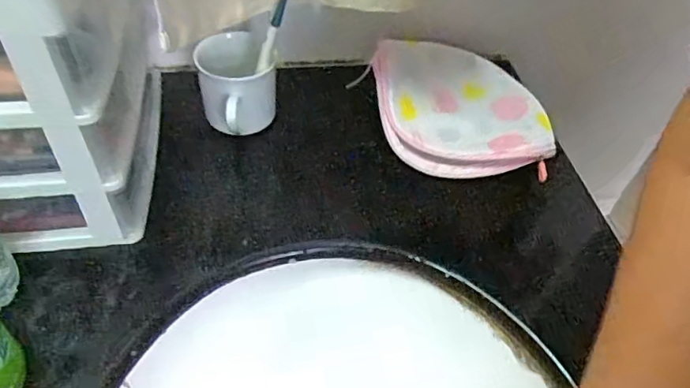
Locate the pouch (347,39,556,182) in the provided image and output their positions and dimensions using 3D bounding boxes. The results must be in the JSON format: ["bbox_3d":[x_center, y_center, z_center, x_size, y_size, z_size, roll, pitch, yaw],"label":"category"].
[{"bbox_3d":[0.120,-0.087,0.569,0.181,0.054,0.182,-6,49,-10],"label":"pouch"}]

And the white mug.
[{"bbox_3d":[-0.109,-0.107,0.549,0.073,0.081,0.087,-12,51,-15],"label":"white mug"}]

